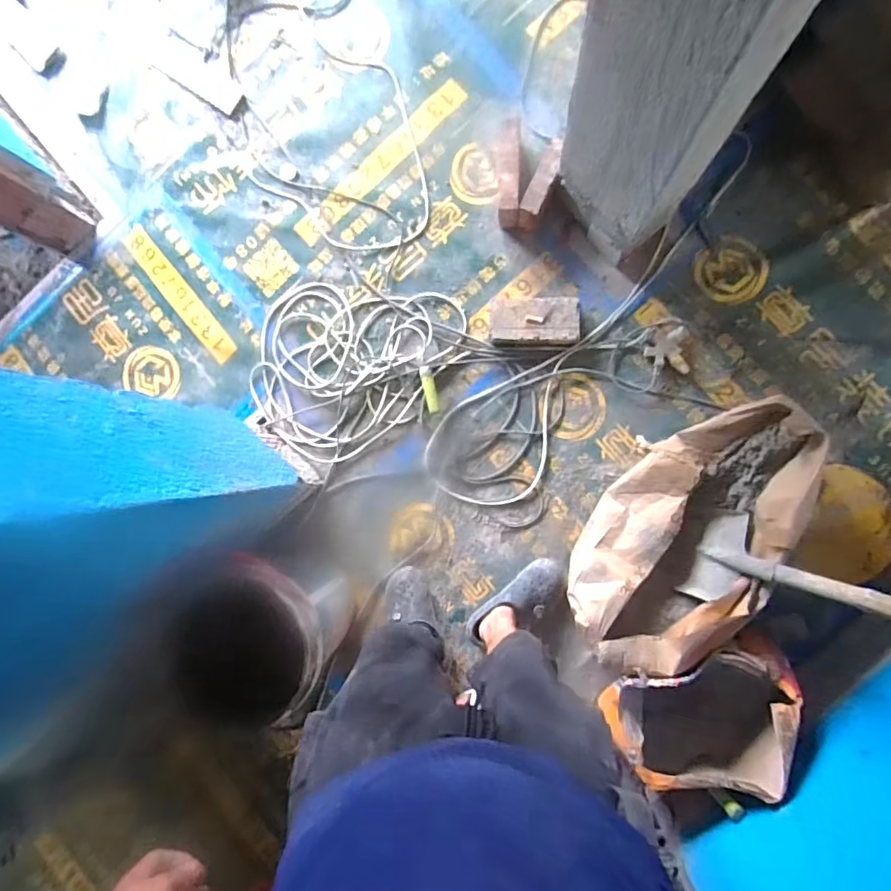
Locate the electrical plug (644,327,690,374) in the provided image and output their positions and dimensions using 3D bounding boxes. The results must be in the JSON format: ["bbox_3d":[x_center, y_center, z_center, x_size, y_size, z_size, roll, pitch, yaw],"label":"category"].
[{"bbox_3d":[0.519,-0.222,1.255,0.100,0.038,0.108,0,90,9],"label":"electrical plug"}]

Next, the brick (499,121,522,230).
[{"bbox_3d":[0.151,-0.635,1.269,0.055,0.139,0.191,1,90,9],"label":"brick"}]

